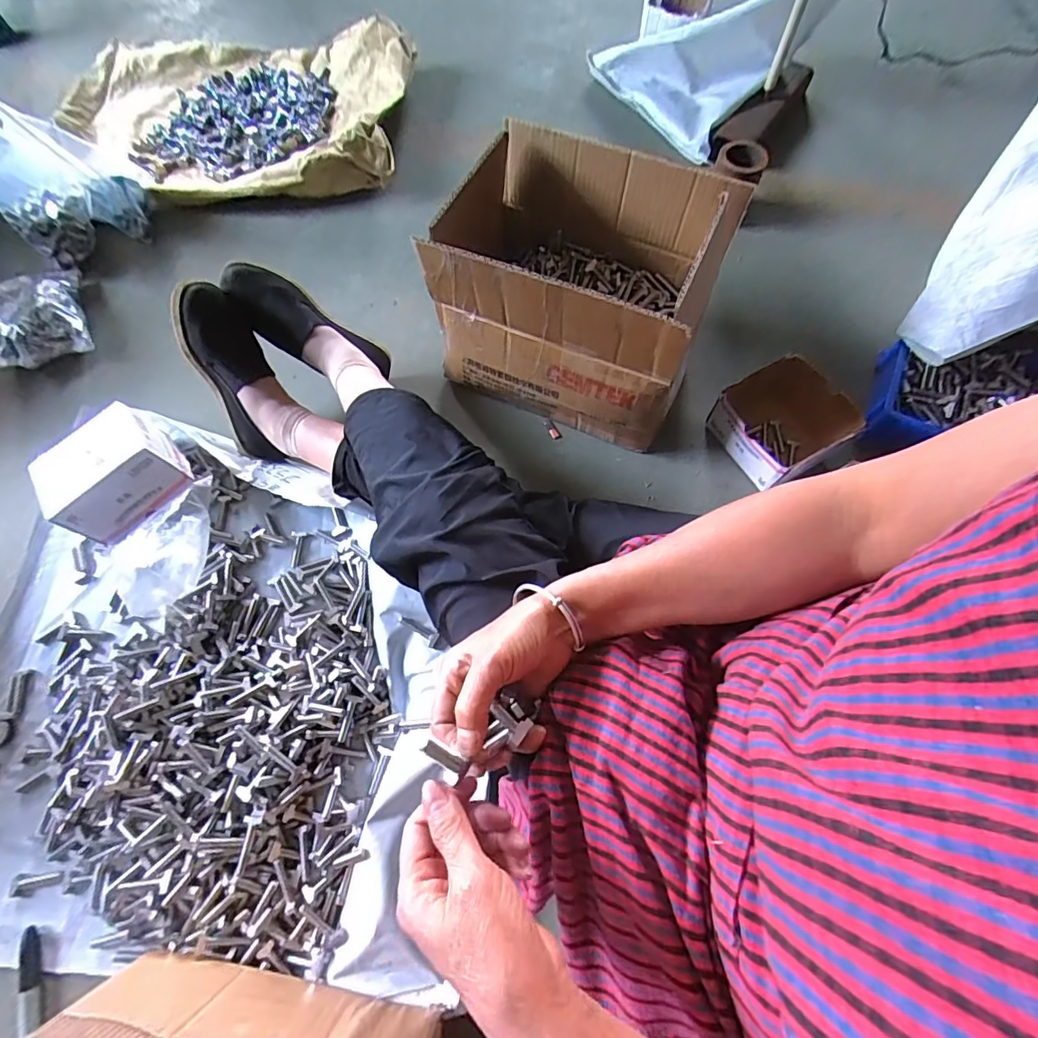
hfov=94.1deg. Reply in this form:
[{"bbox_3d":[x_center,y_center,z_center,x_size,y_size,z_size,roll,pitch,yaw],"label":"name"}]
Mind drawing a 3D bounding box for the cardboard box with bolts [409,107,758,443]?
[{"bbox_3d":[0.062,-0.313,0.671,0.372,0.268,0.248,21,73,13],"label":"cardboard box with bolts"}]

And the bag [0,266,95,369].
[{"bbox_3d":[-0.814,-0.347,0.814,0.138,0.056,0.194,-23,71,-6],"label":"bag"}]

